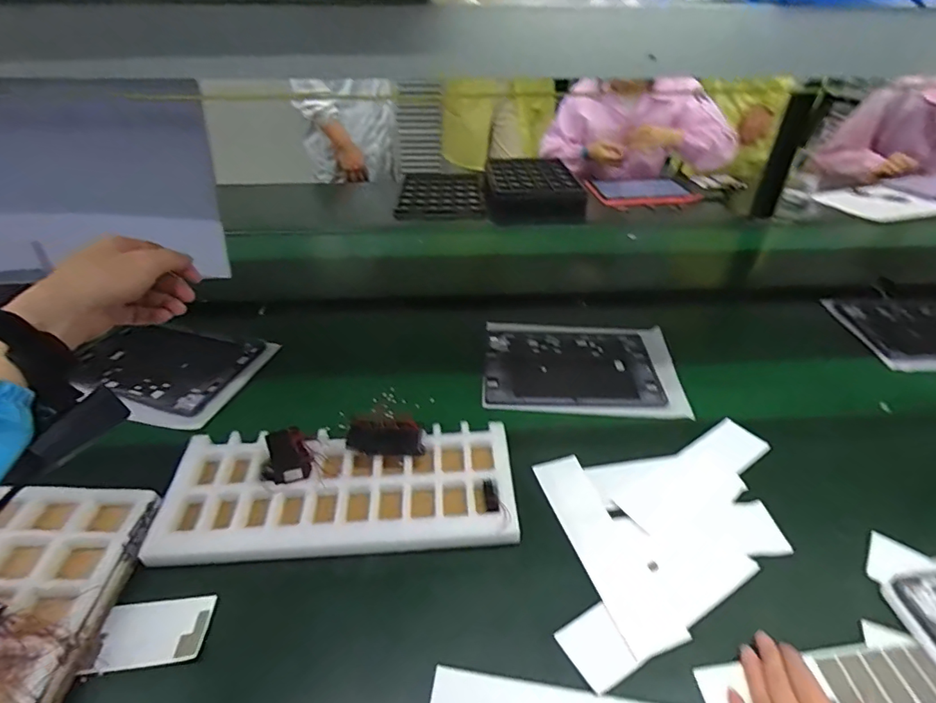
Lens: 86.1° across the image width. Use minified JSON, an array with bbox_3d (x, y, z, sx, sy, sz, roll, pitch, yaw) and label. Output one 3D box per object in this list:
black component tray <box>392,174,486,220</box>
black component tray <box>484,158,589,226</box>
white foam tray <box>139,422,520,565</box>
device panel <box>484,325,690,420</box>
[{"bbox_3d":[-0.070,-0.449,1.391,0.225,0.031,0.382,1,38,0],"label":"black component tray"},{"bbox_3d":[0.165,-0.447,1.354,0.248,0.079,0.330,-1,38,-2],"label":"black component tray"},{"bbox_3d":[-0.138,0.154,0.561,0.374,0.037,0.159,-3,38,-4],"label":"white foam tray"},{"bbox_3d":[0.169,0.019,0.765,0.281,0.016,0.203,3,38,3],"label":"device panel"}]

